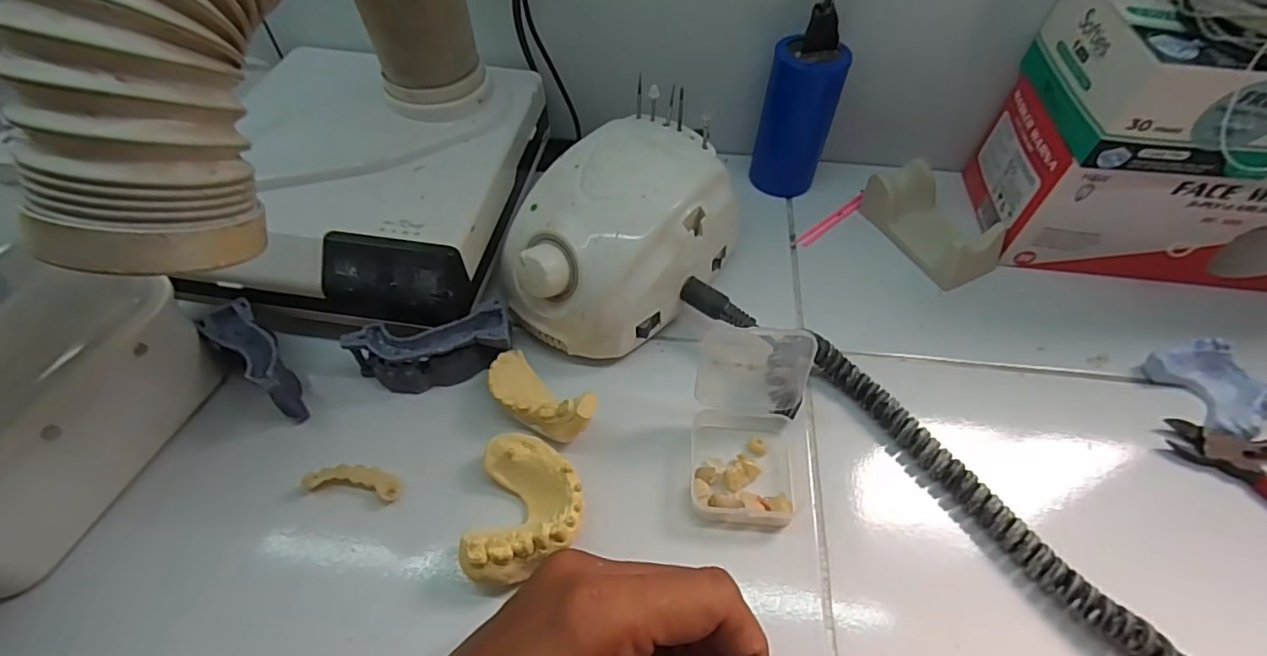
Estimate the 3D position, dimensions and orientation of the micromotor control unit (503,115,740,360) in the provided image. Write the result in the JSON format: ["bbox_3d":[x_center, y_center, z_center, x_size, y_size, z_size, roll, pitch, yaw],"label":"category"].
[{"bbox_3d":[-0.009,-0.053,0.338,0.095,0.083,0.138,36,61,23],"label":"micromotor control unit"}]

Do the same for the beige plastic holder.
[{"bbox_3d":[0.210,-0.075,0.392,0.048,0.030,0.094,-19,56,-15],"label":"beige plastic holder"}]

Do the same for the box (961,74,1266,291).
[{"bbox_3d":[0.357,-0.093,0.371,0.208,0.084,0.100,6,54,4],"label":"box"}]

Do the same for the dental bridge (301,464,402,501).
[{"bbox_3d":[-0.142,0.077,0.284,0.046,0.008,0.015,6,54,3],"label":"dental bridge"}]

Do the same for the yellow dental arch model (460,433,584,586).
[{"bbox_3d":[-0.050,0.086,0.269,0.050,0.026,0.070,2,53,1],"label":"yellow dental arch model"}]

